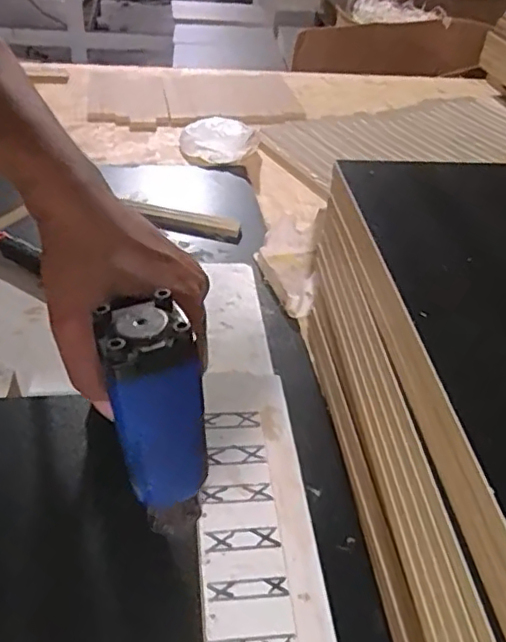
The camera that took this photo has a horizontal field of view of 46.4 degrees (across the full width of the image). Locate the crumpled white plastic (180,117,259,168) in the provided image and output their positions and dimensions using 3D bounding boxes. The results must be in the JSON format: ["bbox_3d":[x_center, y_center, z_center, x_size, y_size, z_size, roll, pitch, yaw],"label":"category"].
[{"bbox_3d":[-0.050,-0.257,0.847,0.109,0.035,0.084,0,42,-5],"label":"crumpled white plastic"}]

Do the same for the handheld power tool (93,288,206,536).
[{"bbox_3d":[-0.047,0.055,0.288,0.038,0.134,0.039,-17,38,-20],"label":"handheld power tool"}]

